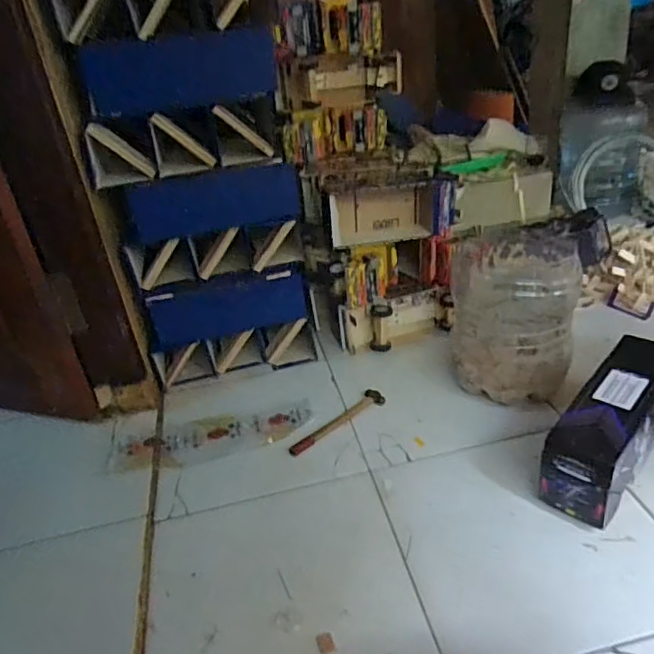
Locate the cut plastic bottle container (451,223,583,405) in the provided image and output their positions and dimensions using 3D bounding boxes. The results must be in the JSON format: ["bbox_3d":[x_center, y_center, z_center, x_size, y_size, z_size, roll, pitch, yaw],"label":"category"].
[{"bbox_3d":[0.381,-0.025,1.193,0.229,0.262,0.281,0,30,13],"label":"cut plastic bottle container"}]

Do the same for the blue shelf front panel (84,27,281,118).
[{"bbox_3d":[-0.265,-0.477,1.066,0.344,0.126,0.030,-15,25,-14],"label":"blue shelf front panel"}]

